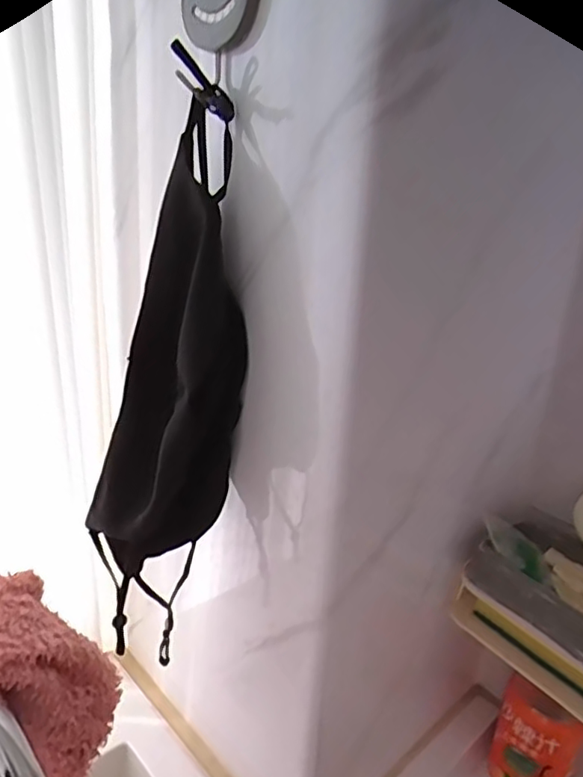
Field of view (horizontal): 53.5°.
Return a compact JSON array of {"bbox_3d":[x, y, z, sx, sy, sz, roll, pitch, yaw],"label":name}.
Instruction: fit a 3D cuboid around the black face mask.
[{"bbox_3d":[-0.071,0.006,0.335,0.088,0.315,0.061,-7,23,-25],"label":"black face mask"}]

